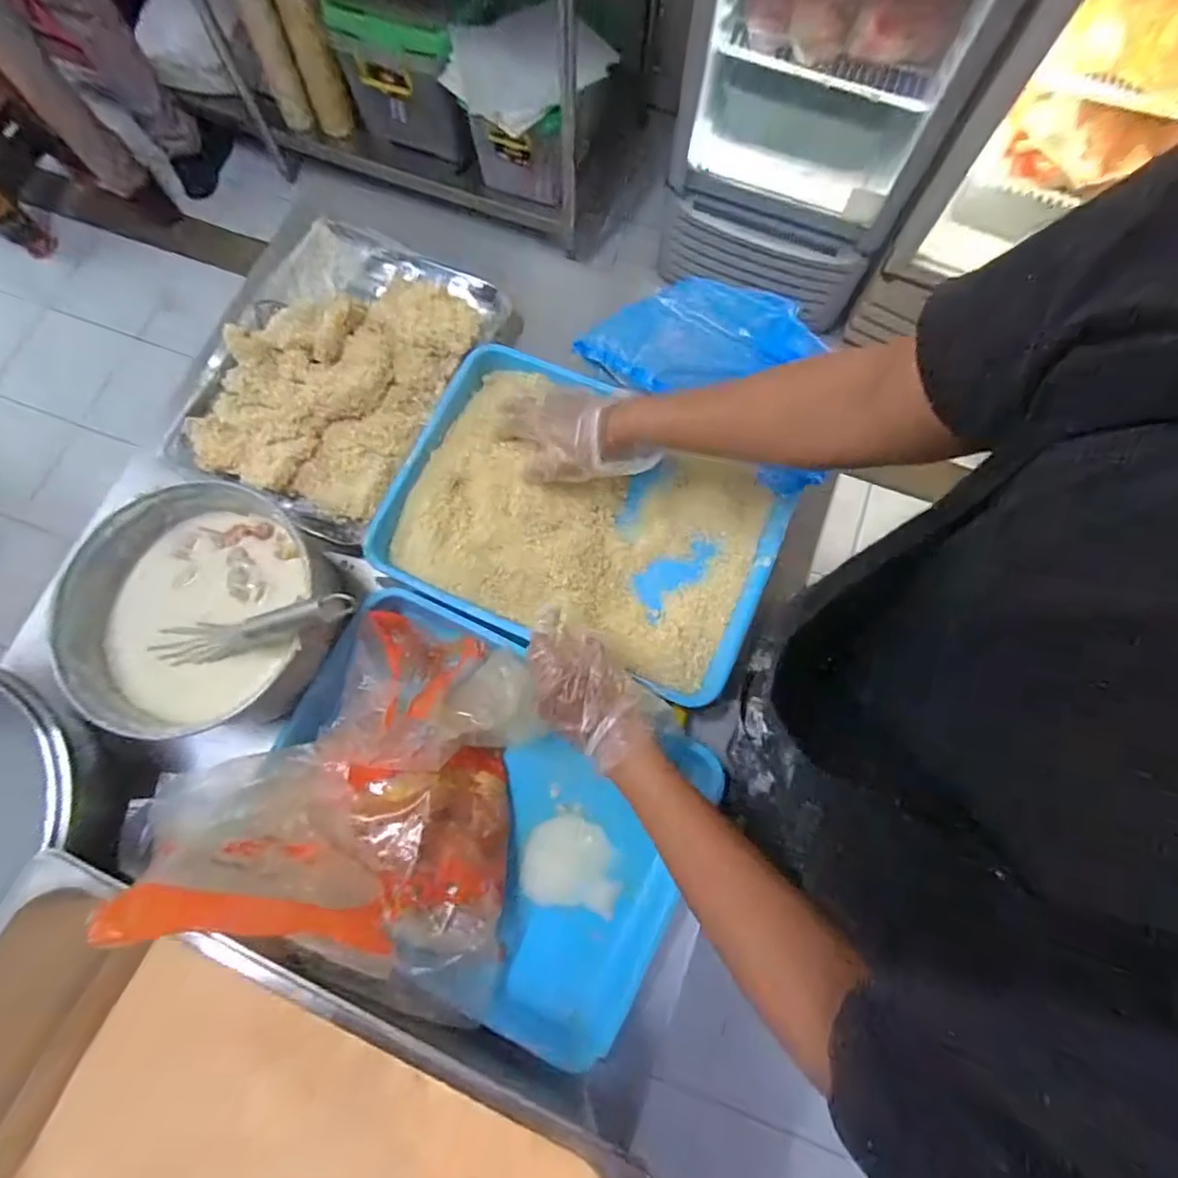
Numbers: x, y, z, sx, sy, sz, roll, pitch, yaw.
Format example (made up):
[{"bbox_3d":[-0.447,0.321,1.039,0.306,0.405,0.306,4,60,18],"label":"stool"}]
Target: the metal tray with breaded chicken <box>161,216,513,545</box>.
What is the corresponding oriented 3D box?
[{"bbox_3d":[-0.307,-0.263,0.696,0.291,0.047,0.362,22,77,5],"label":"metal tray with breaded chicken"}]

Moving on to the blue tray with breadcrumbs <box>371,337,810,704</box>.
[{"bbox_3d":[-0.006,-0.082,0.654,0.410,0.043,0.295,22,76,5],"label":"blue tray with breadcrumbs"}]

